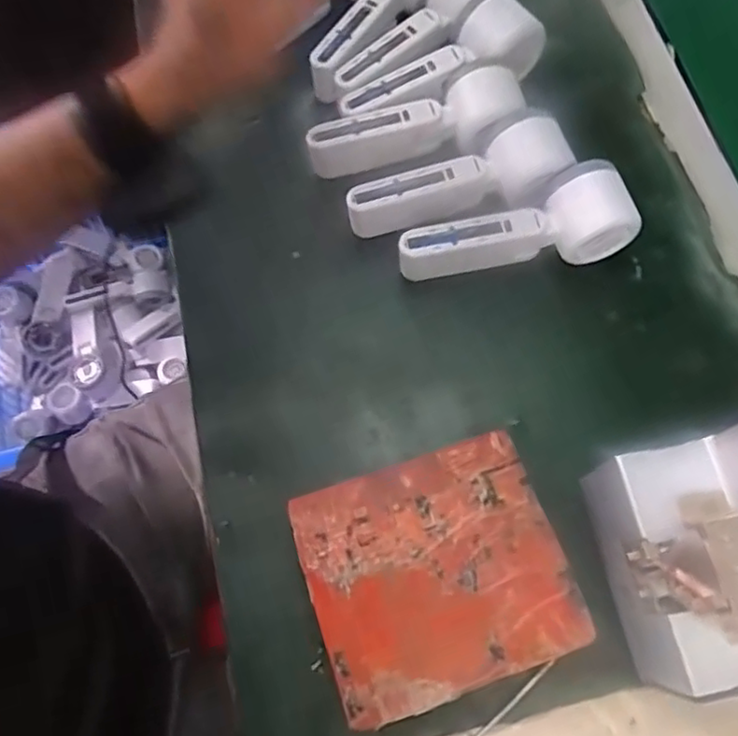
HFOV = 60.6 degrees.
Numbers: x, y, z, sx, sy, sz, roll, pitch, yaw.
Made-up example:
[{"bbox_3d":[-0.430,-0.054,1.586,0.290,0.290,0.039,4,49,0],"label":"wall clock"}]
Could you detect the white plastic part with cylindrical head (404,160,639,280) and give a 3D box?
[{"bbox_3d":[0.103,-0.096,0.449,0.160,0.055,0.051,-14,69,-6],"label":"white plastic part with cylindrical head"}]

